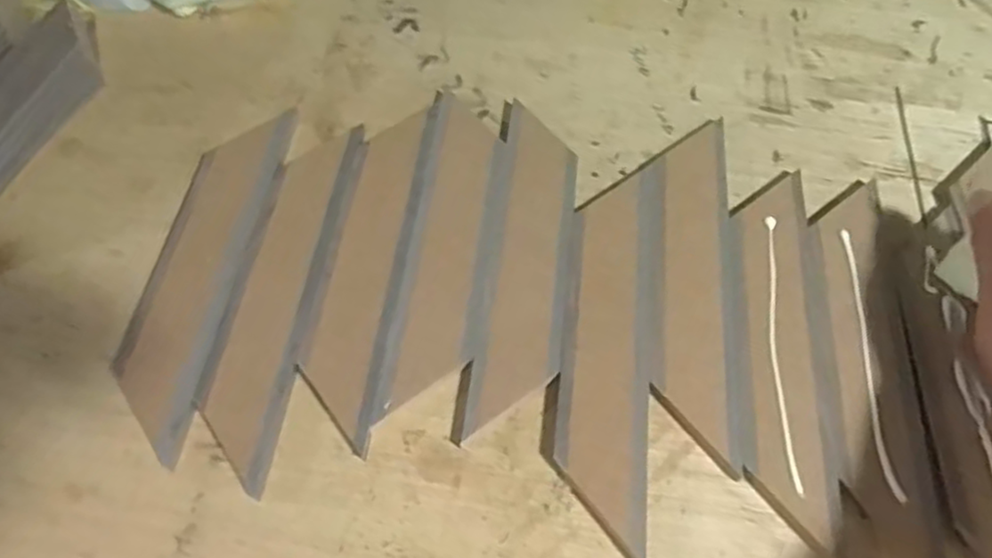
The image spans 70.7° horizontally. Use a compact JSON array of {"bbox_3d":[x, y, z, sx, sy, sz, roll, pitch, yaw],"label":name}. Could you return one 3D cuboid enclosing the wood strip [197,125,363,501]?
[{"bbox_3d":[-0.117,0.002,0.377,0.043,0.007,0.207,7,59,2],"label":"wood strip"}]

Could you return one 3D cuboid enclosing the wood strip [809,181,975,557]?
[{"bbox_3d":[0.195,0.039,0.358,0.050,0.007,0.199,5,59,1],"label":"wood strip"}]

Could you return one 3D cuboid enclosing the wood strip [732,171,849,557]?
[{"bbox_3d":[0.151,0.032,0.366,0.042,0.005,0.205,7,59,2],"label":"wood strip"}]

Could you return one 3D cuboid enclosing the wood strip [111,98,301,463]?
[{"bbox_3d":[-0.164,-0.011,0.387,0.050,0.006,0.209,7,59,3],"label":"wood strip"}]

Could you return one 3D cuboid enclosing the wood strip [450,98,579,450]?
[{"bbox_3d":[0.017,-0.014,0.397,0.049,0.006,0.214,7,59,2],"label":"wood strip"}]

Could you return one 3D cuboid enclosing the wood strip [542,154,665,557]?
[{"bbox_3d":[0.060,0.026,0.373,0.050,0.012,0.219,8,59,3],"label":"wood strip"}]

